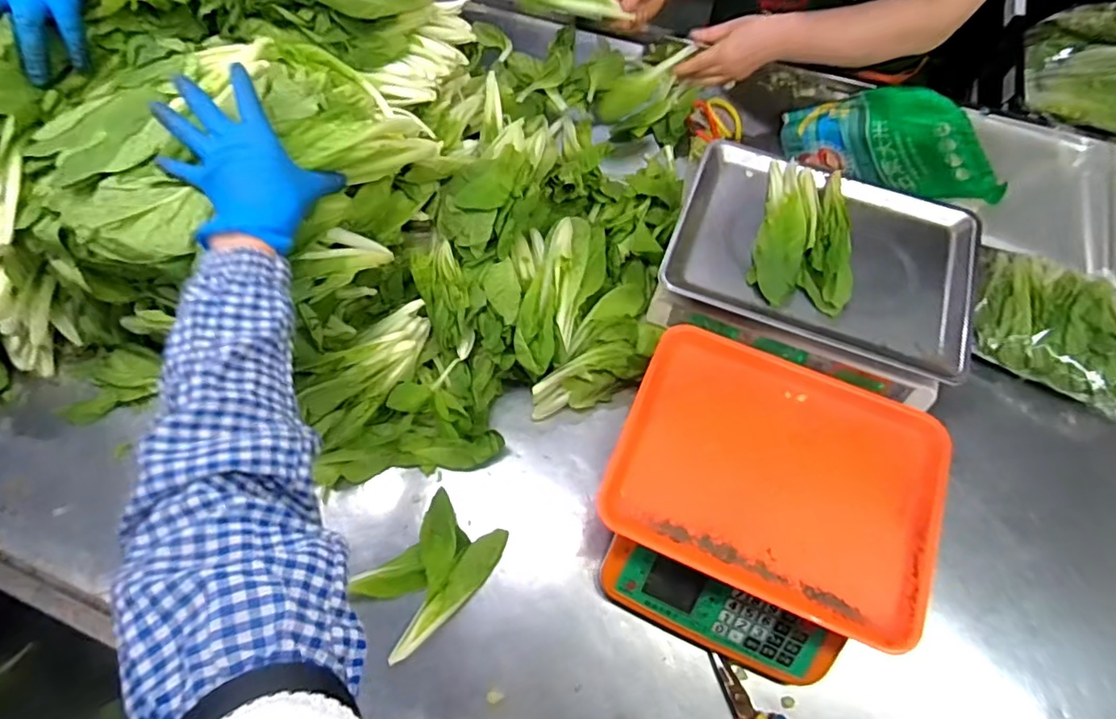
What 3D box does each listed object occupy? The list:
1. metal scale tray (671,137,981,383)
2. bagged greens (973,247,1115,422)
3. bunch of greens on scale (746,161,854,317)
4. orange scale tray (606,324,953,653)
[{"bbox_3d":[0.314,-0.128,0.673,0.340,0.028,0.234,20,67,9],"label":"metal scale tray"},{"bbox_3d":[0.633,-0.045,0.704,0.195,0.054,0.185,26,68,11],"label":"bagged greens"},{"bbox_3d":[0.297,-0.154,0.669,0.112,0.048,0.203,15,66,6],"label":"bunch of greens on scale"},{"bbox_3d":[0.220,0.098,0.566,0.302,0.031,0.264,22,67,10],"label":"orange scale tray"}]

